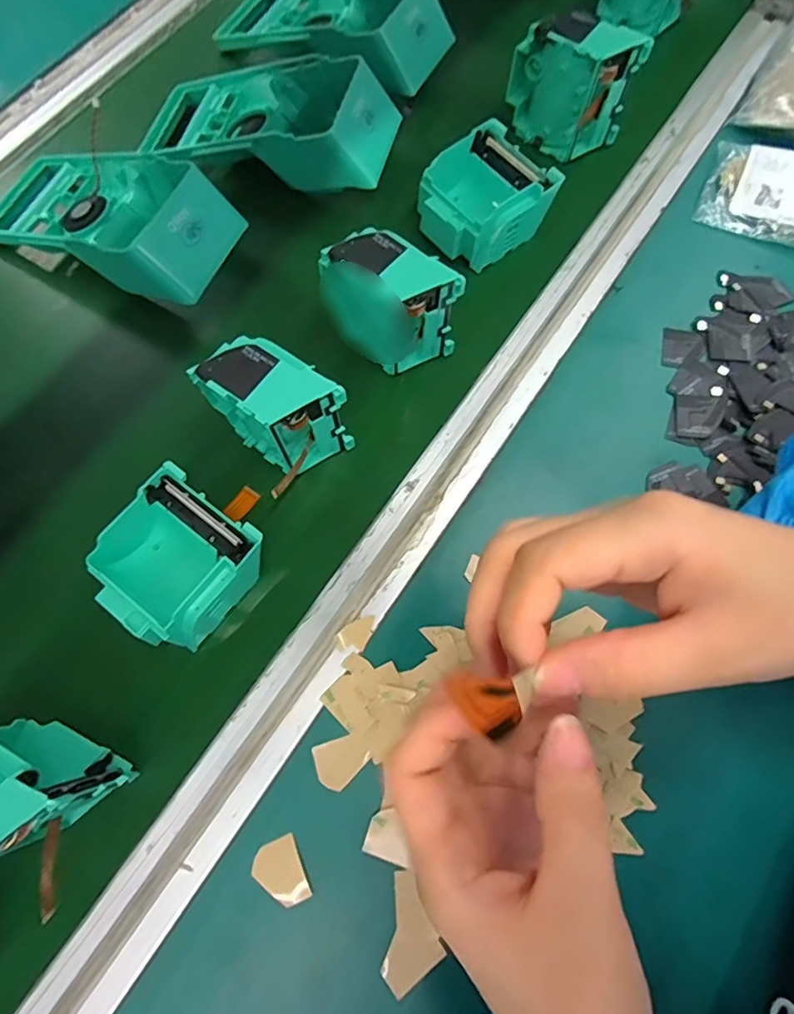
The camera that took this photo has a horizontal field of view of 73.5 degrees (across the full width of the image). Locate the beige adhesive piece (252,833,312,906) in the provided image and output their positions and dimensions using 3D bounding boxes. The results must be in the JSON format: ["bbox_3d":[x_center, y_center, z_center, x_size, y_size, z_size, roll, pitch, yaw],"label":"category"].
[{"bbox_3d":[-0.058,0.181,0.262,0.023,0.004,0.029,-25,74,-4],"label":"beige adhesive piece"}]

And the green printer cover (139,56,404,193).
[{"bbox_3d":[-0.097,-0.284,0.397,0.192,0.057,0.099,11,72,5],"label":"green printer cover"}]

